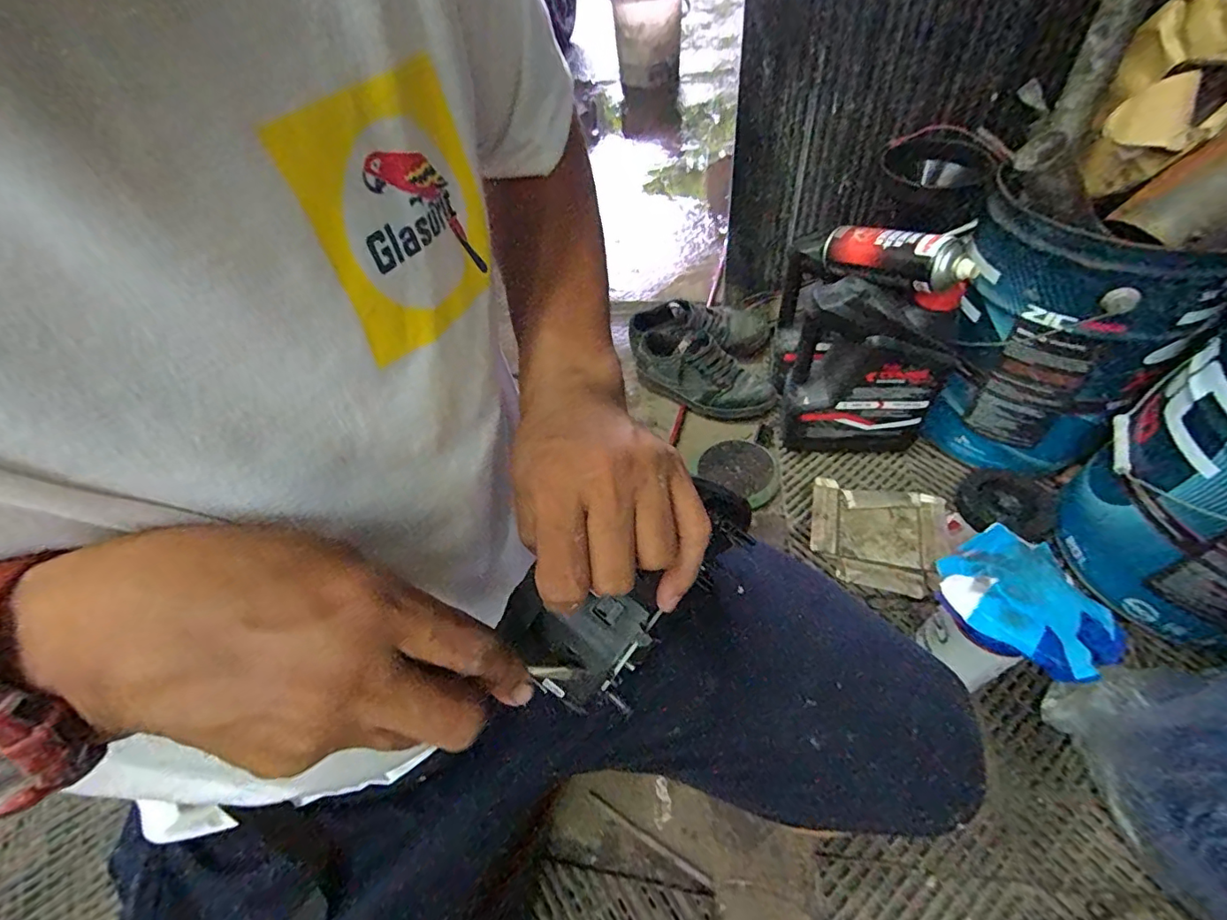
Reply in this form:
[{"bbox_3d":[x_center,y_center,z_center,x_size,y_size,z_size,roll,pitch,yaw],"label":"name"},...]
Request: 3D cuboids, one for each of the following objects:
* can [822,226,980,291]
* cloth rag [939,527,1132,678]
[{"bbox_3d":[0.355,-0.260,0.677,0.042,0.056,0.197,-36,44,-22],"label":"can"},{"bbox_3d":[0.381,0.132,0.495,0.132,0.033,0.141,-25,52,-13],"label":"cloth rag"}]

